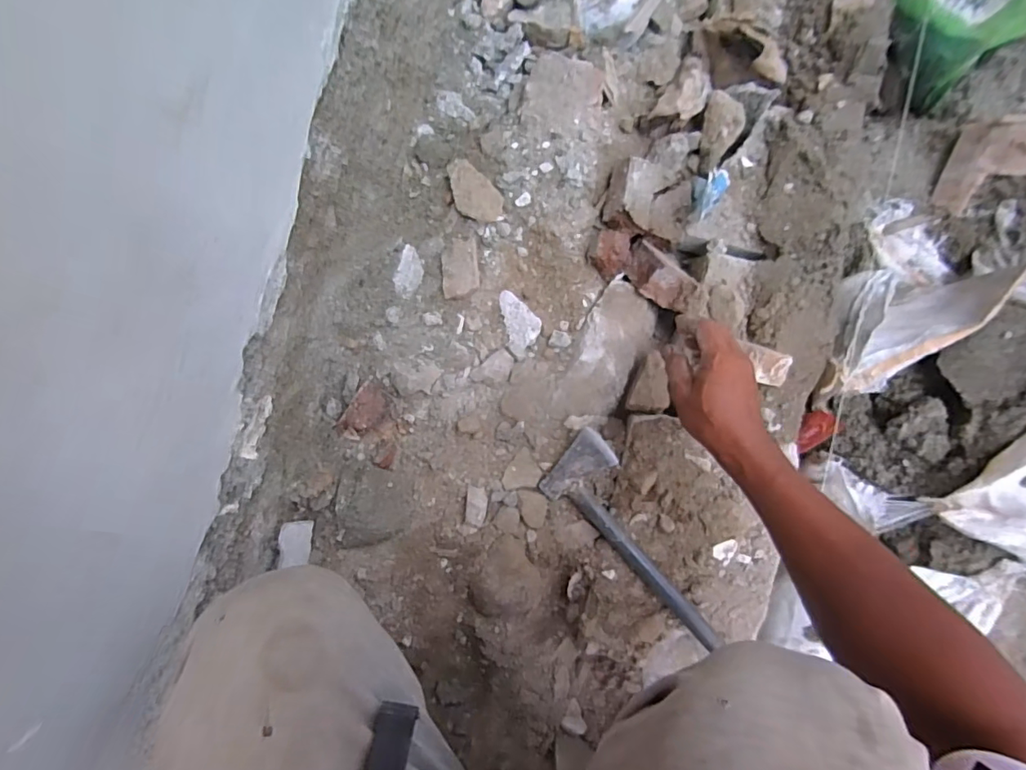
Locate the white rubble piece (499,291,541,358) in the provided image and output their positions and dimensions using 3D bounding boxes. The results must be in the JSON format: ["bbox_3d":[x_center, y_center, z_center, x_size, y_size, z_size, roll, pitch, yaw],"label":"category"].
[{"bbox_3d":[0.011,-0.079,0.639,0.043,0.012,0.083,-12,85,2],"label":"white rubble piece"}]

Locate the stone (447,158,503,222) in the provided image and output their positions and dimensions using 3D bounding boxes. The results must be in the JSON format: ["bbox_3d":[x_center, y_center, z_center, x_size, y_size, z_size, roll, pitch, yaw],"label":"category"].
[{"bbox_3d":[-0.050,-0.246,0.641,0.053,0.031,0.085,-28,85,1],"label":"stone"}]

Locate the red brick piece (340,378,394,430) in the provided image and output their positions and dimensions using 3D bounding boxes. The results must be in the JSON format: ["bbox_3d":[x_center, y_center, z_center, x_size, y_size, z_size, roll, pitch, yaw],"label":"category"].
[{"bbox_3d":[-0.177,0.032,0.616,0.043,0.028,0.066,34,88,5],"label":"red brick piece"}]

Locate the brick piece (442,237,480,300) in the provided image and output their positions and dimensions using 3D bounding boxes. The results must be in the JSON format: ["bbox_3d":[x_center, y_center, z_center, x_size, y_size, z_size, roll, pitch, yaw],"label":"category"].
[{"bbox_3d":[-0.066,-0.148,0.635,0.044,0.024,0.081,-6,85,3],"label":"brick piece"}]

